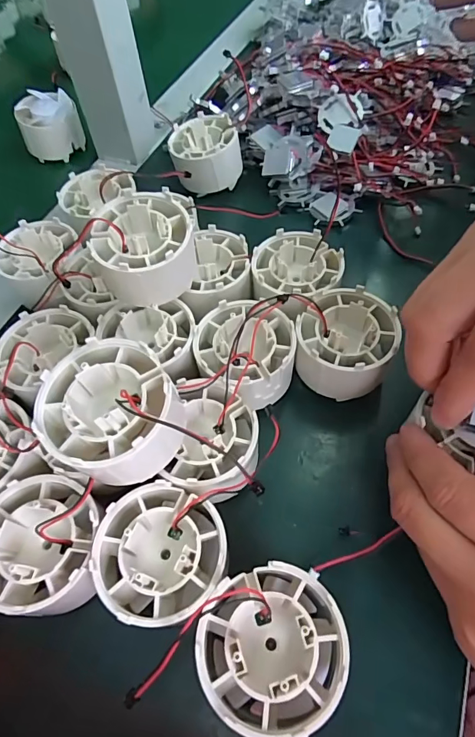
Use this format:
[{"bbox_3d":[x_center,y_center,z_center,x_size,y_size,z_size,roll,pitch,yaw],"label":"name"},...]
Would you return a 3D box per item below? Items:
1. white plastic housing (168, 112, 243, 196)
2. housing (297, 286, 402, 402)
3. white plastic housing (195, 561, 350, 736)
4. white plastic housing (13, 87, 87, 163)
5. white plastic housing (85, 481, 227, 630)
[{"bbox_3d":[-0.023,-0.160,0.333,0.052,0.041,0.056,-17,58,-8],"label":"white plastic housing"},{"bbox_3d":[0.055,-0.011,0.228,0.048,0.033,0.054,12,59,11],"label":"housing"},{"bbox_3d":[0.013,0.103,0.162,0.049,0.038,0.050,9,58,9],"label":"white plastic housing"},{"bbox_3d":[-0.164,-0.215,0.383,0.048,0.041,0.041,-9,57,-3],"label":"white plastic housing"},{"bbox_3d":[-0.030,0.079,0.181,0.050,0.036,0.049,-2,57,2],"label":"white plastic housing"}]

